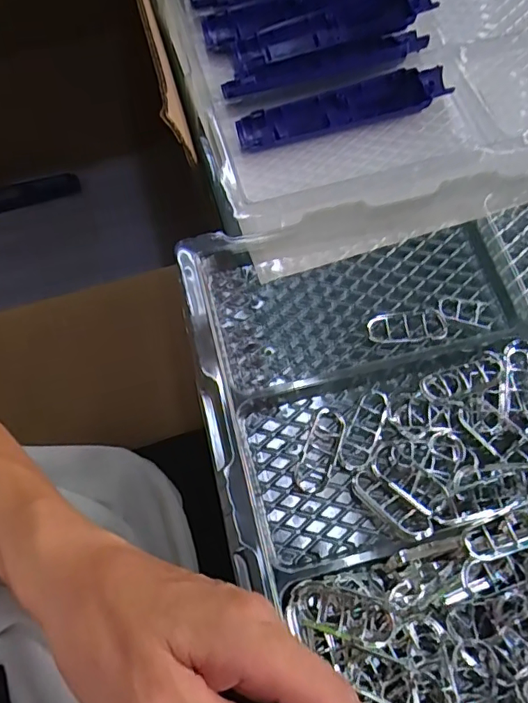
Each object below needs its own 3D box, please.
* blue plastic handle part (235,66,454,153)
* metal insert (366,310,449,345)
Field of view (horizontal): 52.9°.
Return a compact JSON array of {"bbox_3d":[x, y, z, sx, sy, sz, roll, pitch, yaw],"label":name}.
[{"bbox_3d":[0.060,-0.194,0.421,0.168,0.018,0.036,-12,68,-4],"label":"blue plastic handle part"},{"bbox_3d":[0.097,-0.016,0.358,0.051,0.010,0.022,-3,68,0],"label":"metal insert"}]

